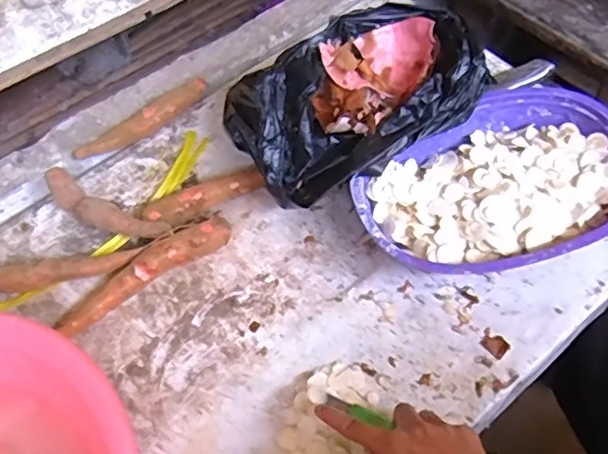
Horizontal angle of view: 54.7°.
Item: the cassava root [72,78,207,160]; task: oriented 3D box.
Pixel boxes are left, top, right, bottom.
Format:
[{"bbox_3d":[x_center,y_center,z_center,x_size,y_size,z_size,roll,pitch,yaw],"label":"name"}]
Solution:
[{"bbox_3d":[-0.217,-0.143,0.793,0.195,0.030,0.032,-31,61,-14],"label":"cassava root"}]

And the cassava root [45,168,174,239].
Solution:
[{"bbox_3d":[-0.240,-0.017,0.716,0.192,0.039,0.039,26,64,18],"label":"cassava root"}]

